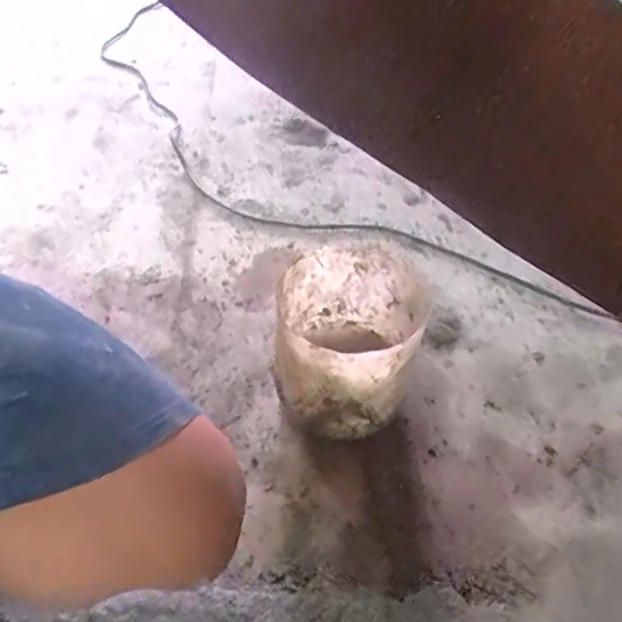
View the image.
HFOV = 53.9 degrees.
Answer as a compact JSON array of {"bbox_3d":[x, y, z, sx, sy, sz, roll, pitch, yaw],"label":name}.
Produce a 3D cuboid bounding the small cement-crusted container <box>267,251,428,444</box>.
[{"bbox_3d":[0.036,0.041,0.666,0.151,0.169,0.156,18,49,13],"label":"small cement-crusted container"}]

